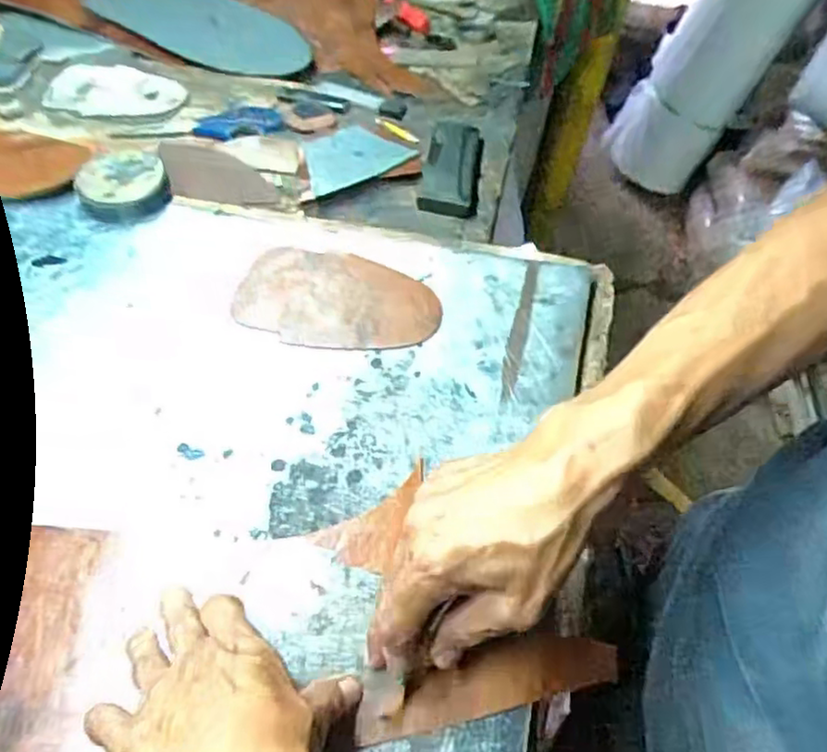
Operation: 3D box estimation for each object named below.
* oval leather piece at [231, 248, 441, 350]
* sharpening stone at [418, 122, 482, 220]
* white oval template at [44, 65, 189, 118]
[{"bbox_3d":[-0.061,-0.062,0.539,0.160,0.005,0.095,6,57,5],"label":"oval leather piece"},{"bbox_3d":[0.042,-0.222,0.707,0.055,0.019,0.165,10,51,0],"label":"sharpening stone"},{"bbox_3d":[-0.336,-0.318,0.758,0.153,0.011,0.079,2,65,2],"label":"white oval template"}]

